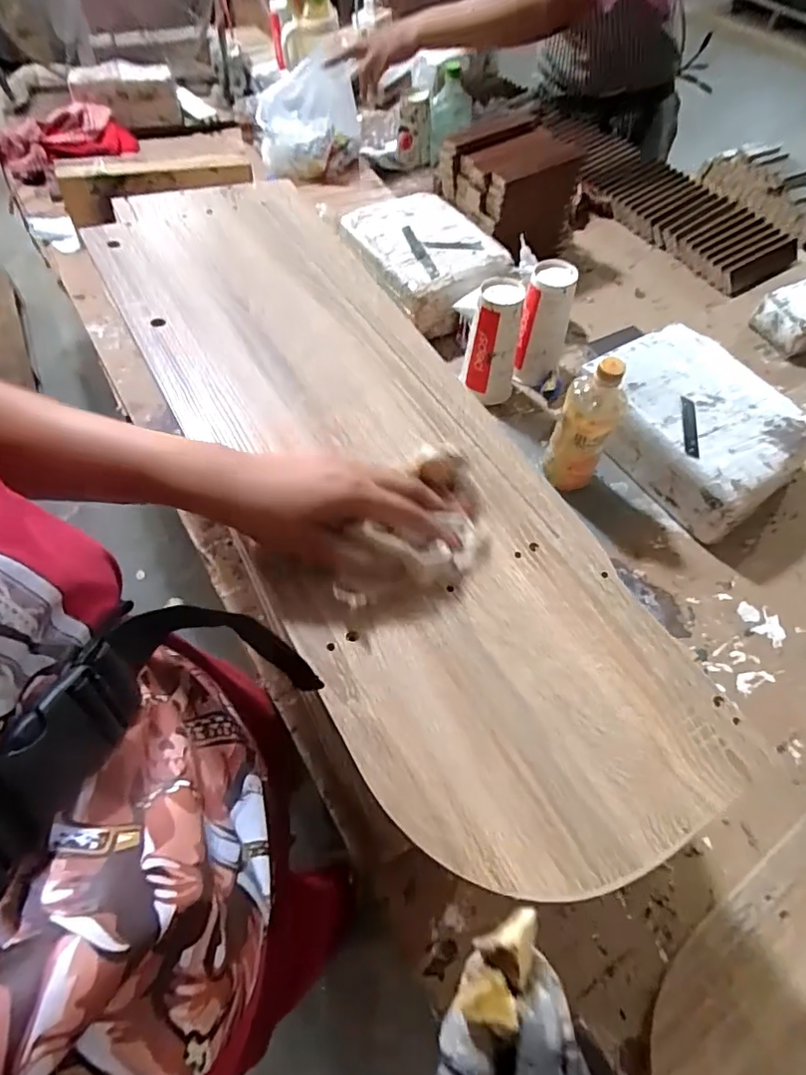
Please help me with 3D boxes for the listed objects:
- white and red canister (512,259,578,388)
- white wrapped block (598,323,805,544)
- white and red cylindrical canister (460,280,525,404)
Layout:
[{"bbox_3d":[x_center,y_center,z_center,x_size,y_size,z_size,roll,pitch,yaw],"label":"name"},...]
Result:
[{"bbox_3d":[0.213,-0.315,0.843,0.073,0.160,0.072,24,60,12],"label":"white and red canister"},{"bbox_3d":[0.390,-0.158,0.769,0.202,0.096,0.284,-28,63,-18],"label":"white wrapped block"},{"bbox_3d":[0.136,-0.284,0.829,0.076,0.154,0.084,18,59,9],"label":"white and red cylindrical canister"}]

